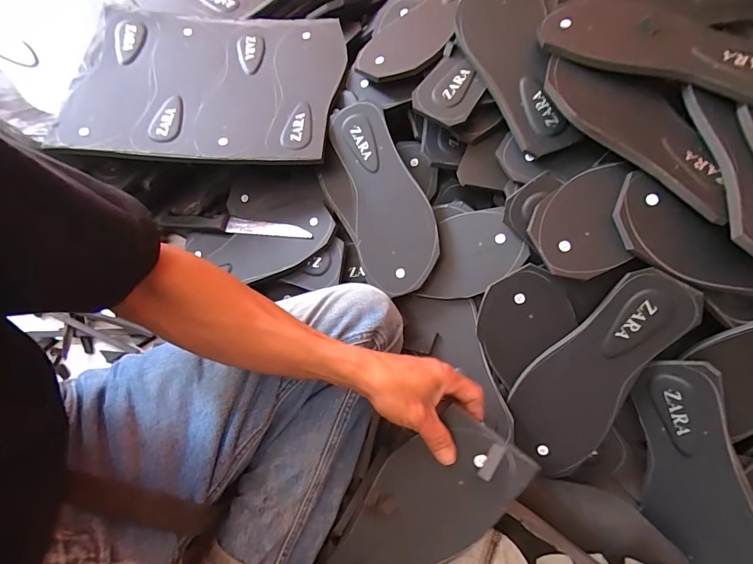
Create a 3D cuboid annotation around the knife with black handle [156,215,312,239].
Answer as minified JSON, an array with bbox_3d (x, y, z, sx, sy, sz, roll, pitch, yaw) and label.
[{"bbox_3d":[-0.205,-0.080,0.562,0.247,0.013,0.028,7,63,16],"label":"knife with black handle"}]

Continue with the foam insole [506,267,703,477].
[{"bbox_3d":[0.228,0.096,0.419,0.096,0.008,0.241,35,108,15],"label":"foam insole"}]

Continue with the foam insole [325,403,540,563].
[{"bbox_3d":[0.009,0.253,0.361,0.100,0.014,0.300,38,92,21],"label":"foam insole"}]

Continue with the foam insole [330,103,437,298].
[{"bbox_3d":[0.010,-0.108,0.494,0.099,0.013,0.244,-16,82,20],"label":"foam insole"}]

